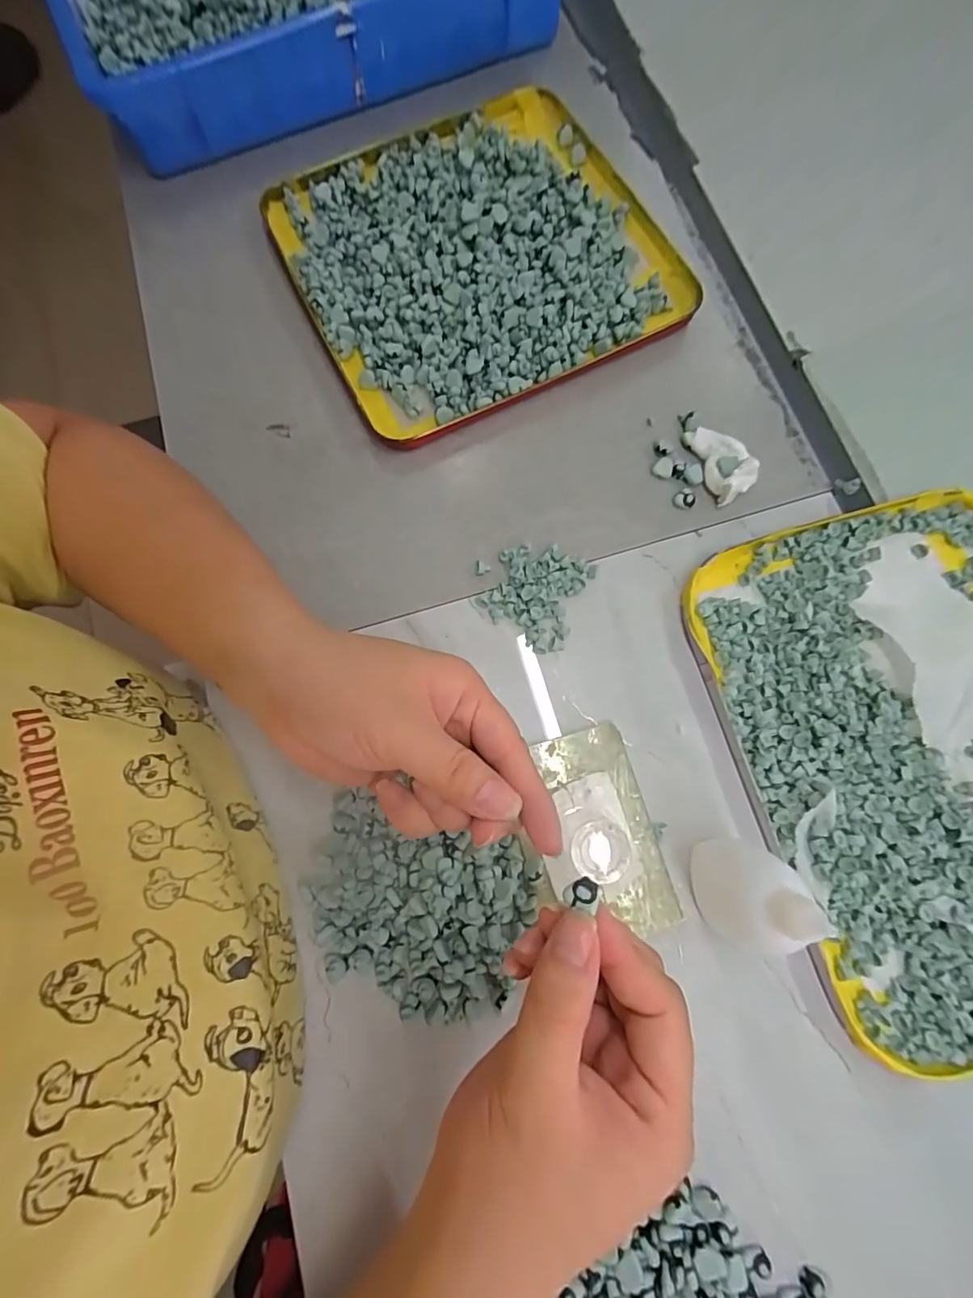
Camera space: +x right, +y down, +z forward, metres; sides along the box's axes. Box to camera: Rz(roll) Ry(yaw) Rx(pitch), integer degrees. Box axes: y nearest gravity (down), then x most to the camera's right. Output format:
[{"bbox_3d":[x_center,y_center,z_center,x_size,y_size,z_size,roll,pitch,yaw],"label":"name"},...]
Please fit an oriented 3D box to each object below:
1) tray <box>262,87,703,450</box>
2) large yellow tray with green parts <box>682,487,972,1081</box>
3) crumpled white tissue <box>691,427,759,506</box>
[{"bbox_3d":[-0.008,-0.277,0.359,0.237,0.026,0.243,-27,77,-6],"label":"tray"},{"bbox_3d":[0.240,0.053,0.272,0.204,0.020,0.269,-15,76,-3],"label":"large yellow tray with green parts"},{"bbox_3d":[0.145,-0.116,0.313,0.023,0.019,0.049,-21,76,-4],"label":"crumpled white tissue"}]

